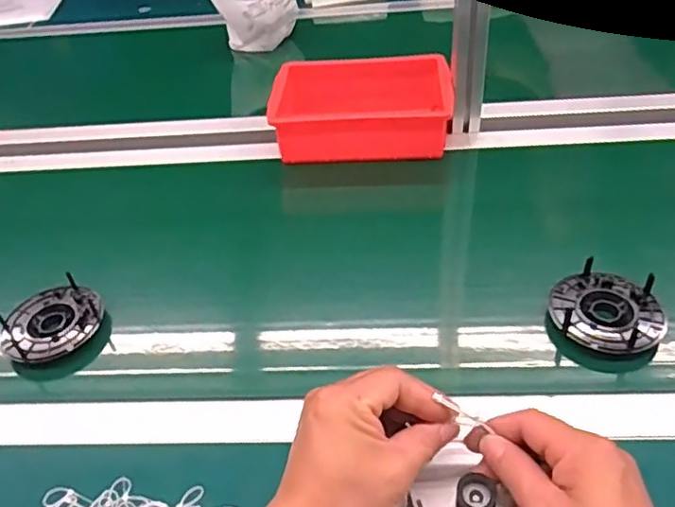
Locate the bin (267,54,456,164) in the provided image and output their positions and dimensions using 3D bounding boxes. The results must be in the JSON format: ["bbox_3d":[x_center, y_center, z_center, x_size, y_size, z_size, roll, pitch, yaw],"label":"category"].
[{"bbox_3d":[0.035,-0.208,0.864,0.244,0.069,0.164,-2,43,6],"label":"bin"}]

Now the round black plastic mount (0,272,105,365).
[{"bbox_3d":[-0.302,0.071,0.640,0.099,0.025,0.089,-34,48,-26],"label":"round black plastic mount"}]

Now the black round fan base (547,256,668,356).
[{"bbox_3d":[0.259,0.058,0.589,0.100,0.042,0.090,8,45,16],"label":"black round fan base"}]

